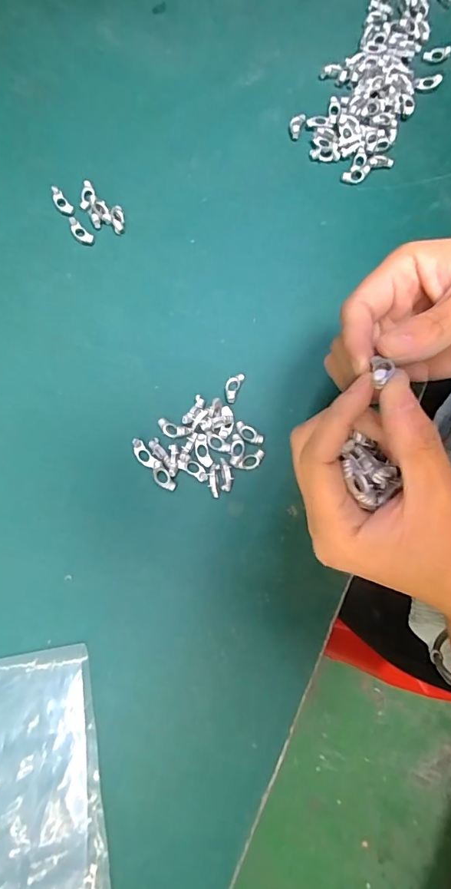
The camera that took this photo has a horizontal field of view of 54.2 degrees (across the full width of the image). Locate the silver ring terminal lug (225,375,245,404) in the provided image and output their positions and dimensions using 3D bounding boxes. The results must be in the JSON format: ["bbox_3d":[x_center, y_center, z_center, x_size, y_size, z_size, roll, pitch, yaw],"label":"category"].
[{"bbox_3d":[0.005,-0.038,0.291,0.010,0.005,0.021,23,78,4],"label":"silver ring terminal lug"}]

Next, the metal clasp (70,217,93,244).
[{"bbox_3d":[-0.105,-0.153,0.316,0.023,0.004,0.009,43,80,8],"label":"metal clasp"}]

